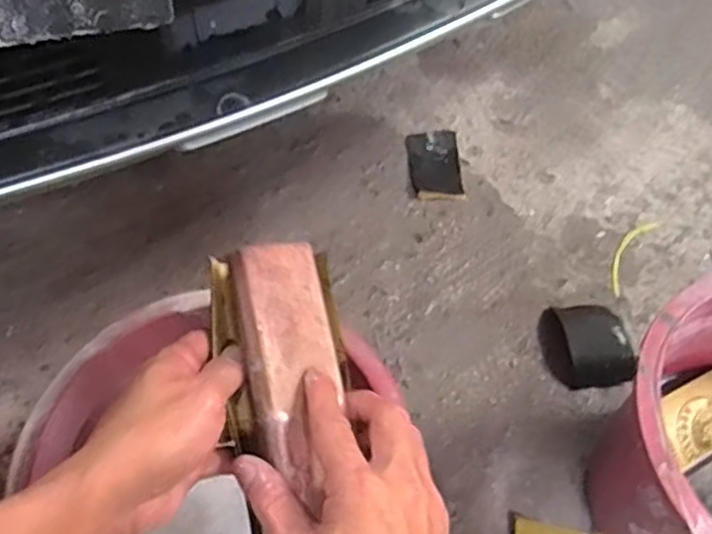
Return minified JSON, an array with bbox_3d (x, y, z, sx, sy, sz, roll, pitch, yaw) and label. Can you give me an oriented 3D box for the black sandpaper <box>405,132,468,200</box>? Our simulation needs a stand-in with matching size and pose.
[{"bbox_3d":[0.110,-0.141,0.931,0.070,0.008,0.119,-2,56,-4],"label":"black sandpaper"}]

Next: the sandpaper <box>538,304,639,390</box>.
[{"bbox_3d":[0.262,0.083,0.769,0.086,0.038,0.103,-1,56,-3],"label":"sandpaper"}]

